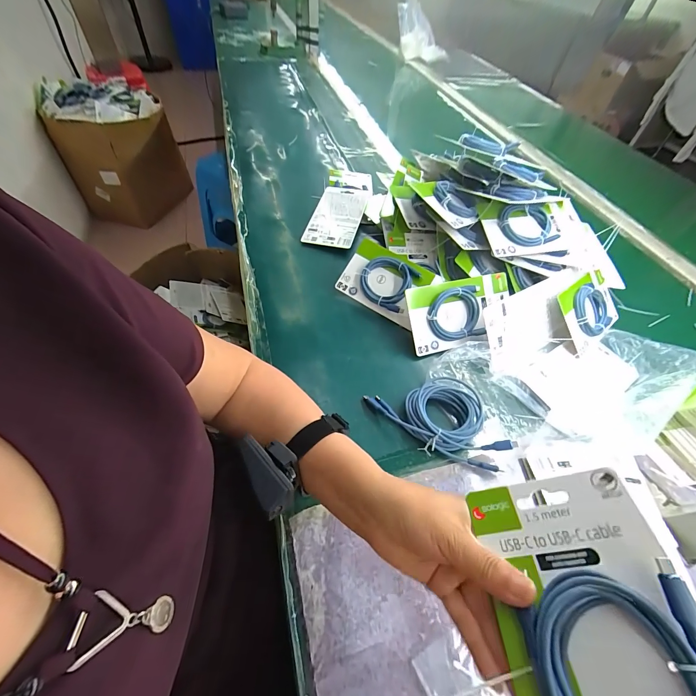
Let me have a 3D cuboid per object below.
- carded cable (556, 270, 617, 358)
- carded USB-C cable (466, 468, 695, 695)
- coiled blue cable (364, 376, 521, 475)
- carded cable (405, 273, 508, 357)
[{"bbox_3d":[0.387,-0.067,0.511,0.164,0.022,0.092,-28,94,-25],"label":"carded cable"},{"bbox_3d":[0.133,0.157,0.166,0.097,0.017,0.176,-23,39,20],"label":"carded USB-C cable"},{"bbox_3d":[0.113,0.081,0.407,0.176,0.036,0.093,23,54,11],"label":"coiled blue cable"},{"bbox_3d":[0.174,-0.054,0.484,0.168,0.019,0.099,-12,90,-13],"label":"carded cable"}]

